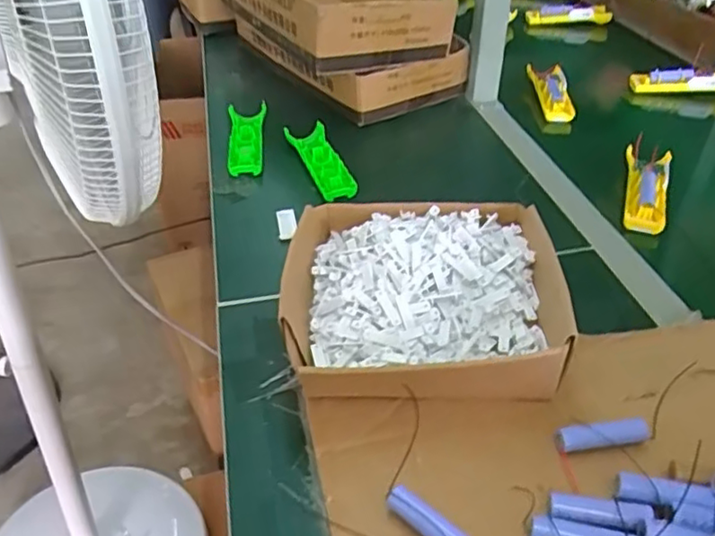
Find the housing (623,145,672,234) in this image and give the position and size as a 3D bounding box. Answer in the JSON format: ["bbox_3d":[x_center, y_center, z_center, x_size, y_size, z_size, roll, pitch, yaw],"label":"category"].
[{"bbox_3d":[0.351,-0.101,0.775,0.052,0.031,0.159,14,41,17],"label":"housing"}]

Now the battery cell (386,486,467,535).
[{"bbox_3d":[0.048,0.172,0.423,0.066,0.021,0.015,29,47,31],"label":"battery cell"}]

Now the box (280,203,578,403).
[{"bbox_3d":[0.062,0.027,0.574,0.243,0.064,0.236,2,38,3],"label":"box"}]

